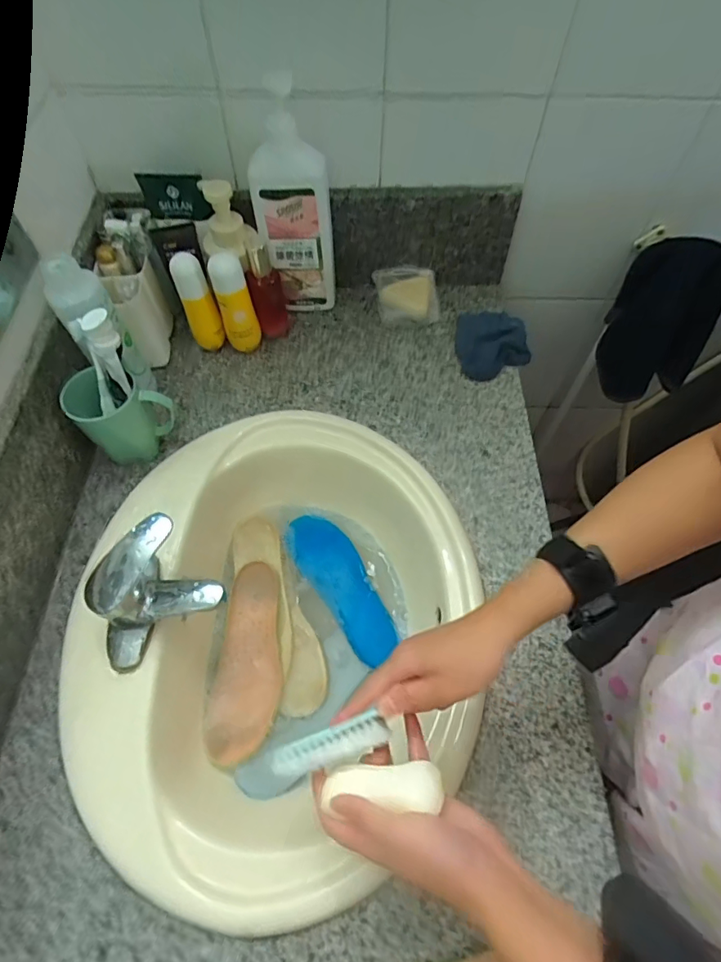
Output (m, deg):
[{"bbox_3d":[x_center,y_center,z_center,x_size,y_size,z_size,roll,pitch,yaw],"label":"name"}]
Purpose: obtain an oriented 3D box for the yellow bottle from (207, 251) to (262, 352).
[{"bbox_3d":[-0.174,-0.243,0.699,0.048,0.150,0.041,-15,61,-9],"label":"yellow bottle"}]

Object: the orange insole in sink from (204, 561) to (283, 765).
[{"bbox_3d":[-0.135,0.214,0.611,0.078,0.014,0.225,4,61,2],"label":"orange insole in sink"}]

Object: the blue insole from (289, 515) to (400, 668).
[{"bbox_3d":[-0.024,0.134,0.667,0.075,0.014,0.215,-30,64,-16],"label":"blue insole"}]

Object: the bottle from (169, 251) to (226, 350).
[{"bbox_3d":[-0.225,-0.242,0.697,0.041,0.151,0.036,-20,62,-11],"label":"bottle"}]

